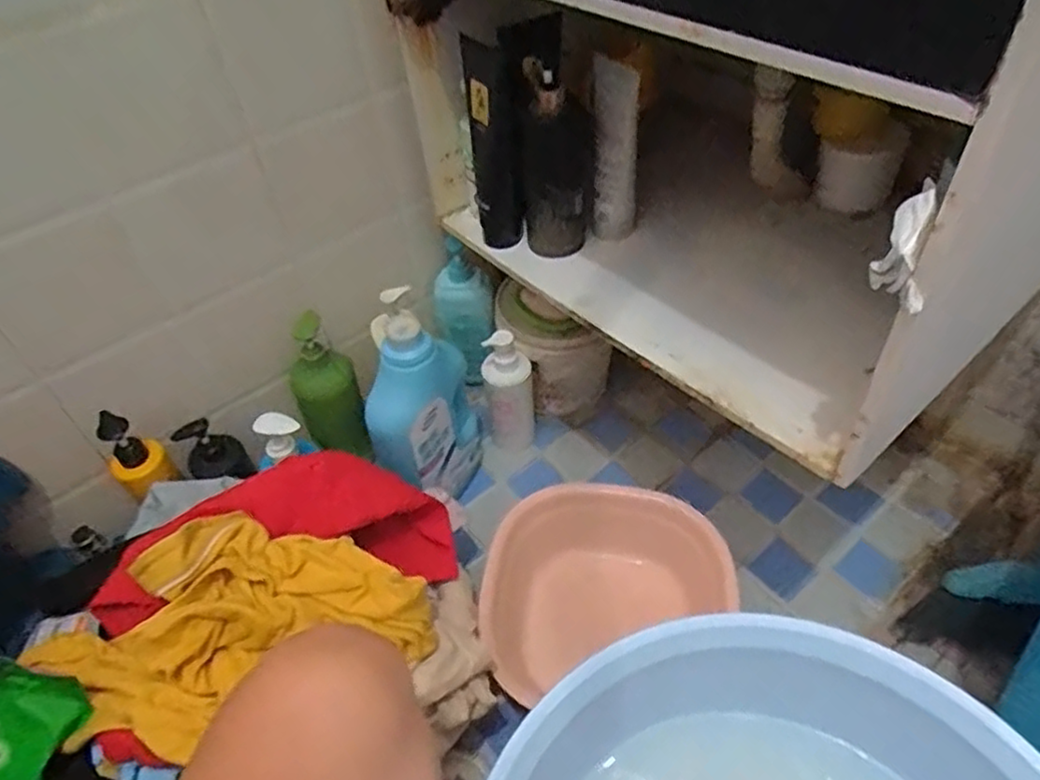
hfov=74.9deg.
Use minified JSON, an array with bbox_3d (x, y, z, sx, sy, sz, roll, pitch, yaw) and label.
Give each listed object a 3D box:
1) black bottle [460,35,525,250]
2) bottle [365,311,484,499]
[{"bbox_3d":[-0.029,-0.263,0.756,0.049,0.218,0.057,-9,45,-2],"label":"black bottle"},{"bbox_3d":[-0.120,0.038,0.849,0.132,0.280,0.102,-12,46,-6],"label":"bottle"}]

